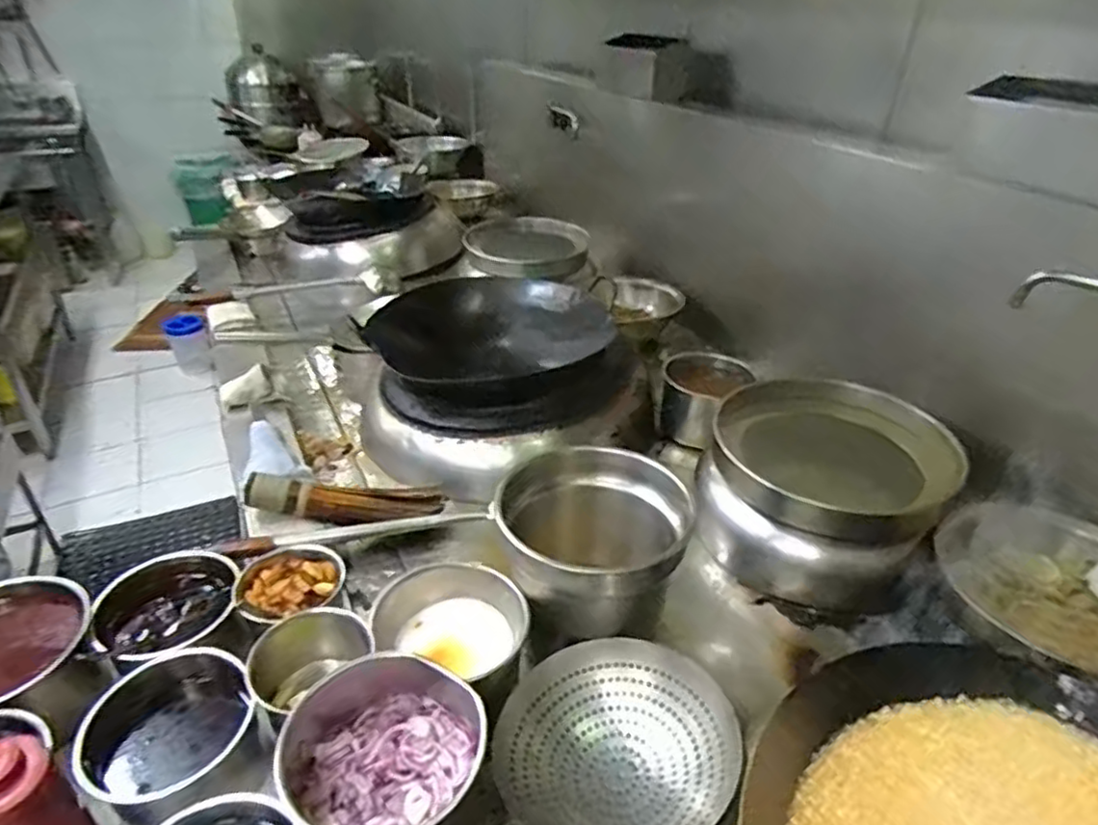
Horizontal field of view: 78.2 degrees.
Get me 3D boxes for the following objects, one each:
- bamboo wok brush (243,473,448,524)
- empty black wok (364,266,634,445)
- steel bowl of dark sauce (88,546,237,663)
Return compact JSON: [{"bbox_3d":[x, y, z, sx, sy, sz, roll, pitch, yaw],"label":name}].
[{"bbox_3d":[-0.296,0.133,1.004,0.288,0.048,0.055,7,28,-24],"label":"bamboo wok brush"},{"bbox_3d":[-0.083,-0.116,1.287,0.463,0.133,0.409,-12,34,-20],"label":"empty black wok"},{"bbox_3d":[-0.452,0.231,0.805,0.150,0.066,0.172,-18,37,-28],"label":"steel bowl of dark sauce"}]

